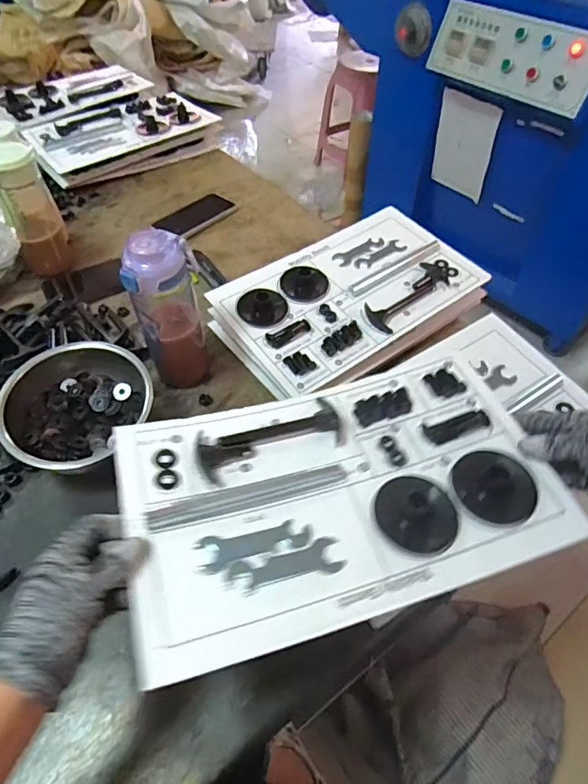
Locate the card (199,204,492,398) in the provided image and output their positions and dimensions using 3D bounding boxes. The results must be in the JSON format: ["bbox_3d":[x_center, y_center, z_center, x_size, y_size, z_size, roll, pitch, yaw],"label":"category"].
[{"bbox_3d":[0.083,-0.155,0.734,0.371,0.032,0.237,-30,58,-22],"label":"card"}]

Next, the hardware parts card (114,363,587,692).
[{"bbox_3d":[0.040,0.081,0.441,0.359,0.025,0.226,-14,53,-12],"label":"hardware parts card"}]

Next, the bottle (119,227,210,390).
[{"bbox_3d":[-0.156,-0.091,0.613,0.081,0.208,0.063,-7,52,-6],"label":"bottle"}]

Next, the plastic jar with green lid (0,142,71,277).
[{"bbox_3d":[-0.416,-0.287,0.776,0.073,0.195,0.091,-22,55,-17],"label":"plastic jar with green lid"}]

